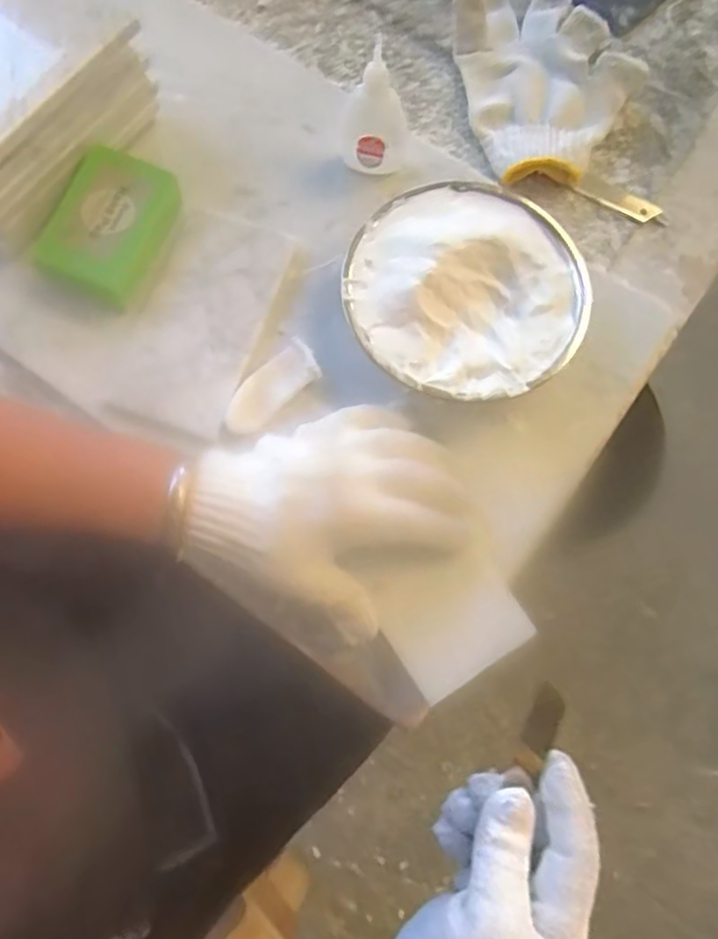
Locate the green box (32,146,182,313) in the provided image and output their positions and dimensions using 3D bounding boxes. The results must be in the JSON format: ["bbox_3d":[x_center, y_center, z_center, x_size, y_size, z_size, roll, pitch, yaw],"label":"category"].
[{"bbox_3d":[-0.159,-0.156,0.427,0.065,0.028,0.086,26,76,4],"label":"green box"}]

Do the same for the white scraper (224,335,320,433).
[{"bbox_3d":[-0.055,-0.050,0.419,0.028,0.006,0.070,44,78,8],"label":"white scraper"}]

